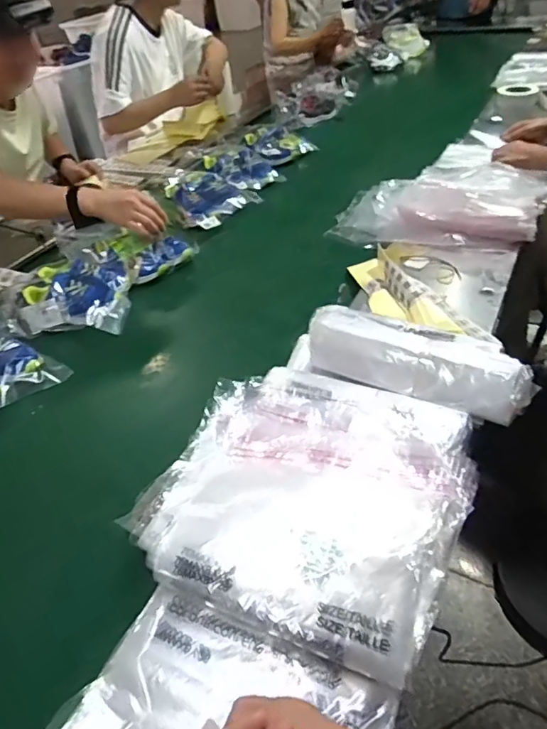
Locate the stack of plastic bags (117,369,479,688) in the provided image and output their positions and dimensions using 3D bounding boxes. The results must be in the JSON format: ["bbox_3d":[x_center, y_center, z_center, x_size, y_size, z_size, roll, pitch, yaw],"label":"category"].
[{"bbox_3d":[0.033,0.134,0.585,0.355,0.060,0.333,19,47,27],"label":"stack of plastic bags"}]

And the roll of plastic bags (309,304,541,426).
[{"bbox_3d":[0.178,-0.004,0.663,0.303,0.064,0.071,24,50,31],"label":"roll of plastic bags"}]

